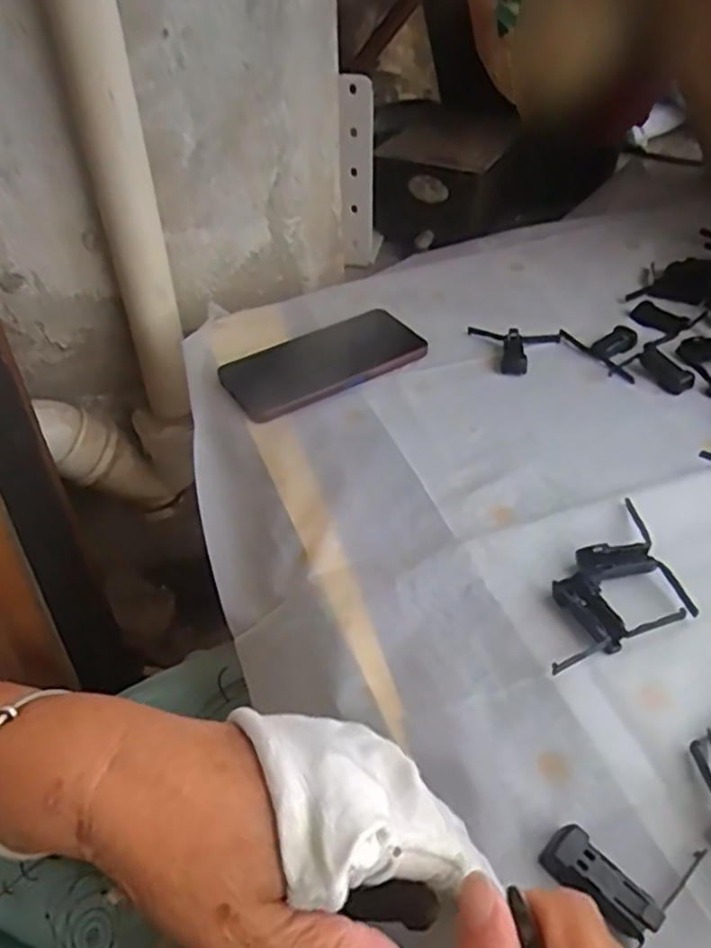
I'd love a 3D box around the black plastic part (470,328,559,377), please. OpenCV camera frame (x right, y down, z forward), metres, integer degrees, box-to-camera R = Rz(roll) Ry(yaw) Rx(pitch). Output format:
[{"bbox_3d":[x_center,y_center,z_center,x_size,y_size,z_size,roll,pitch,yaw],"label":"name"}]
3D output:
[{"bbox_3d":[0.132,-0.106,0.583,0.076,0.015,0.062,7,44,10],"label":"black plastic part"}]

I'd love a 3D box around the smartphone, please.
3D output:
[{"bbox_3d":[-0.026,-0.096,0.577,0.164,0.013,0.085,-23,47,-21],"label":"smartphone"}]

